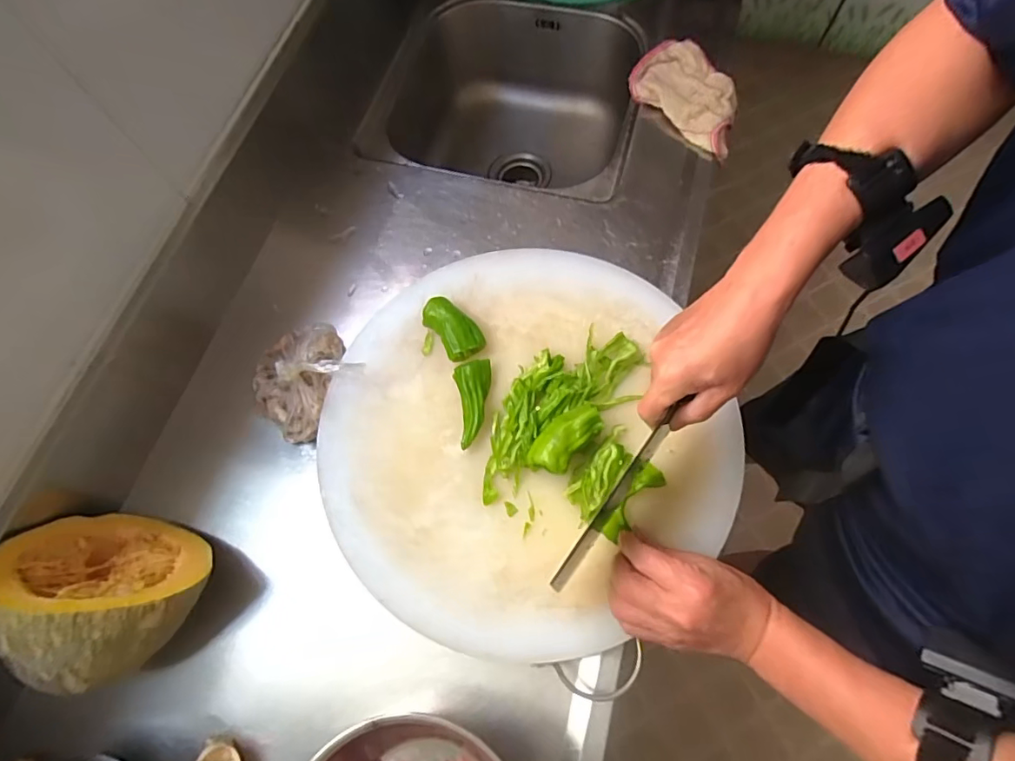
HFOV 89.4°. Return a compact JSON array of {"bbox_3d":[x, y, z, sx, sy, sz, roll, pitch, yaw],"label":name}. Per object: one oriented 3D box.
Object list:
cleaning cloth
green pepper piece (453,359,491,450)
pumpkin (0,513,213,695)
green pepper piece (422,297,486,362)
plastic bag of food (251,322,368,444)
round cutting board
[{"bbox_3d":[0.253,-0.391,0.691,0.126,0.020,0.180,-40,72,-12],"label":"cleaning cloth"},{"bbox_3d":[-0.031,0.021,0.503,0.037,0.025,0.080,-9,68,0],"label":"green pepper piece"},{"bbox_3d":[-0.354,0.187,0.440,0.146,0.152,0.102,32,105,51],"label":"pumpkin"},{"bbox_3d":[-0.058,-0.055,0.540,0.041,0.031,0.072,-36,71,-11],"label":"green pepper piece"},{"bbox_3d":[-0.220,-0.013,0.529,0.112,0.070,0.116,-39,72,-12],"label":"plastic bag of food"},{"bbox_3d":[0.008,0.044,0.496,0.369,0.034,0.388,-2,68,4],"label":"round cutting board"}]

